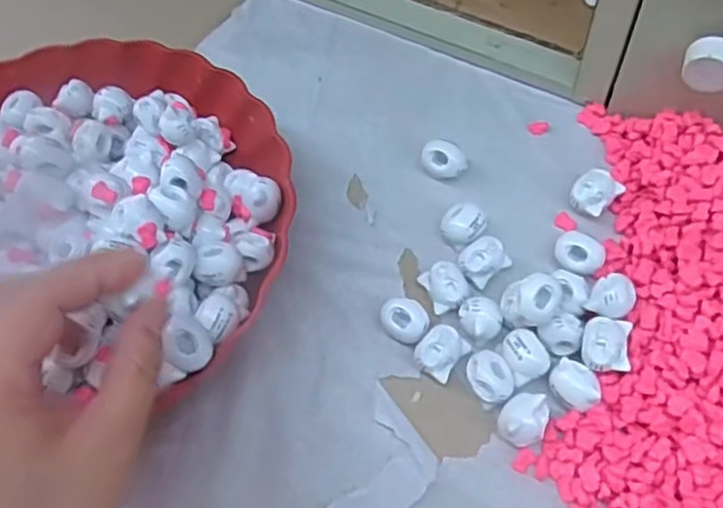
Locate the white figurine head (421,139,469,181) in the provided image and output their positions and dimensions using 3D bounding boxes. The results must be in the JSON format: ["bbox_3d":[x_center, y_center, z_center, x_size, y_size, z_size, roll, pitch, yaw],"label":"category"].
[{"bbox_3d":[0.048,-0.053,0.402,0.021,0.018,0.022,-2,61,3],"label":"white figurine head"}]

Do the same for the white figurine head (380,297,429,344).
[{"bbox_3d":[0.023,0.035,0.351,0.020,0.016,0.024,-39,65,-16],"label":"white figurine head"}]

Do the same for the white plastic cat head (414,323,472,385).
[{"bbox_3d":[0.039,0.049,0.341,0.020,0.018,0.024,34,68,20],"label":"white plastic cat head"}]

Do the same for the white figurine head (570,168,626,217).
[{"bbox_3d":[0.129,-0.033,0.381,0.024,0.018,0.021,-40,66,-17],"label":"white figurine head"}]

